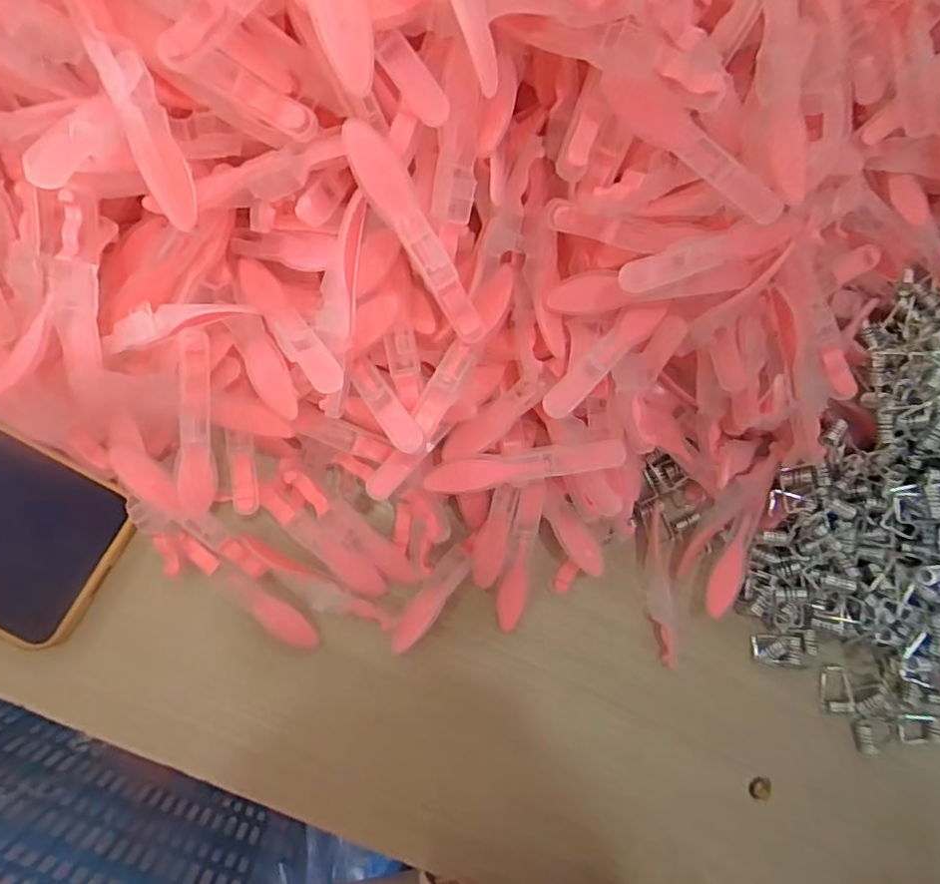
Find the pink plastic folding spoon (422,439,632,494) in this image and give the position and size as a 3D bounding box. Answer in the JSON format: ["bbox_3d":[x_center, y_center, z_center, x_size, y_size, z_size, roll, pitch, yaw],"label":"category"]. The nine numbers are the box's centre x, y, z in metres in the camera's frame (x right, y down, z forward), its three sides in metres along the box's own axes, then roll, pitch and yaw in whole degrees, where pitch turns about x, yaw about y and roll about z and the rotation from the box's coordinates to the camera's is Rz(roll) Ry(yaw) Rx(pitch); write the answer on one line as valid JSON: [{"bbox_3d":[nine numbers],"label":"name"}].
[{"bbox_3d":[0.021,0.010,0.244,0.078,0.005,0.013,-9,88,10],"label":"pink plastic folding spoon"}]

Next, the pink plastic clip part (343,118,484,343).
[{"bbox_3d":[-0.017,-0.068,0.206,0.014,0.005,0.078,-37,116,-9],"label":"pink plastic clip part"}]

